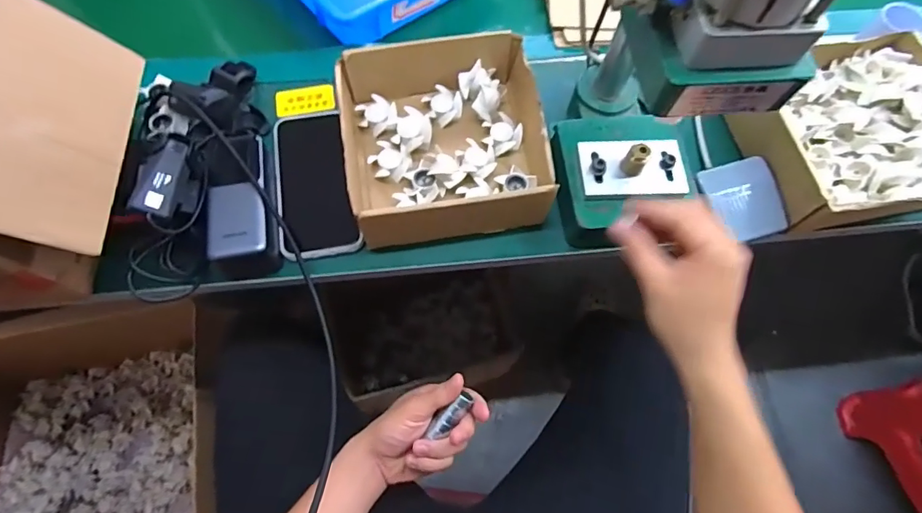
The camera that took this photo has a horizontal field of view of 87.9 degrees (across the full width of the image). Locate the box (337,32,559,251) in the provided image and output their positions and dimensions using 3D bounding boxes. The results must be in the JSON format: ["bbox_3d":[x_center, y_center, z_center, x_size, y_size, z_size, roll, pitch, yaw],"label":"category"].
[{"bbox_3d":[-0.018,-0.127,0.508,0.200,0.073,0.213,-6,67,-4],"label":"box"}]

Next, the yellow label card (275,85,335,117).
[{"bbox_3d":[-0.182,-0.183,0.559,0.067,0.007,0.031,-15,79,-14],"label":"yellow label card"}]

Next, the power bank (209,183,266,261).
[{"bbox_3d":[-0.209,-0.035,0.449,0.048,0.015,0.075,-10,67,-5],"label":"power bank"}]

